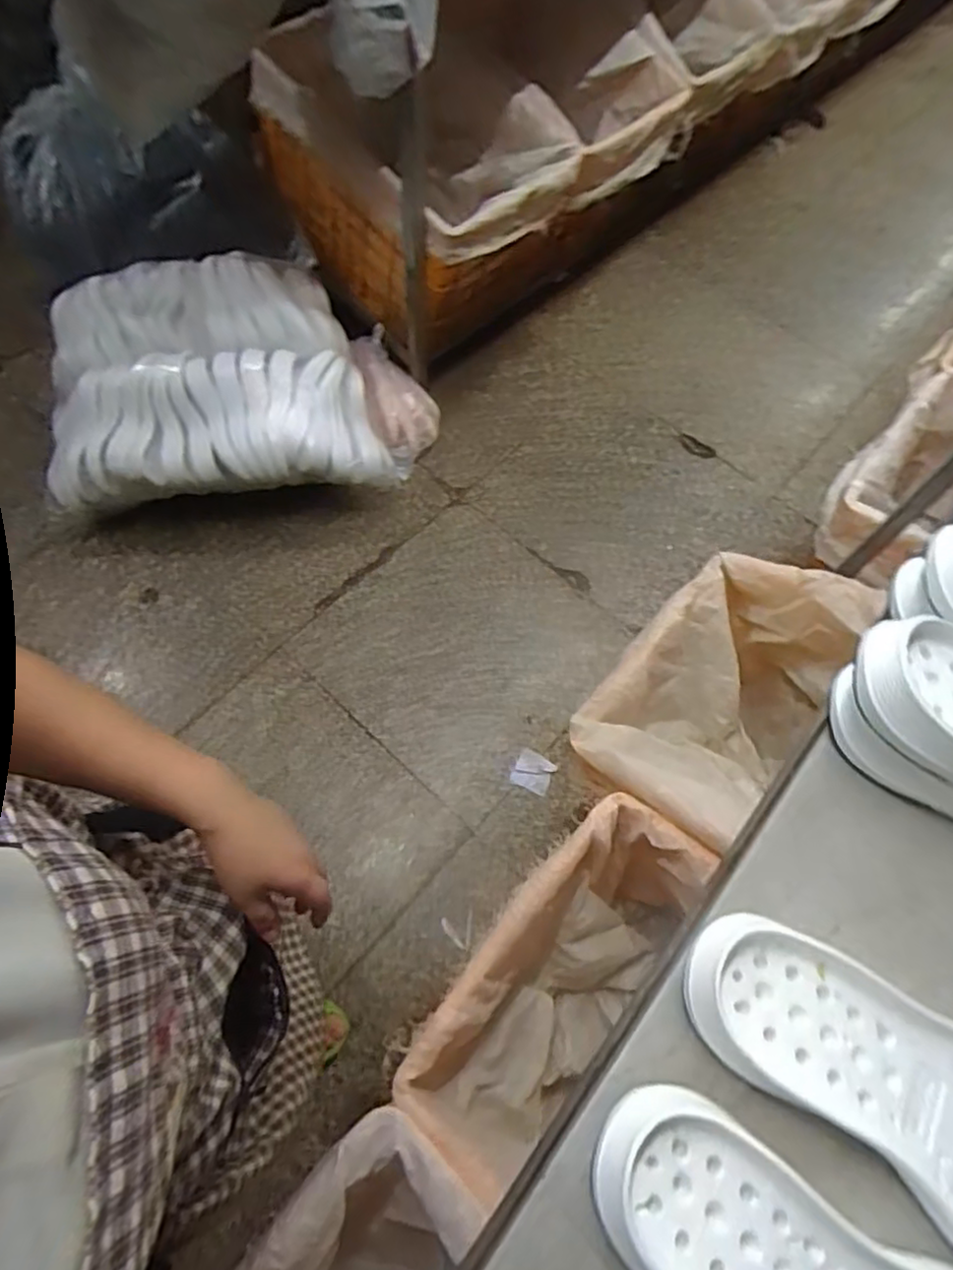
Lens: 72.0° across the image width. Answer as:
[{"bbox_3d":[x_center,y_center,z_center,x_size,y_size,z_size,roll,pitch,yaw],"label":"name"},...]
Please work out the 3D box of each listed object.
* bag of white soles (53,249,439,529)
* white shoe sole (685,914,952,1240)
[{"bbox_3d":[-0.557,-0.607,1.597,0.848,0.296,0.564,-4,65,-5],"label":"bag of white soles"},{"bbox_3d":[0.252,0.269,0.377,0.284,0.040,0.112,30,66,10],"label":"white shoe sole"}]

